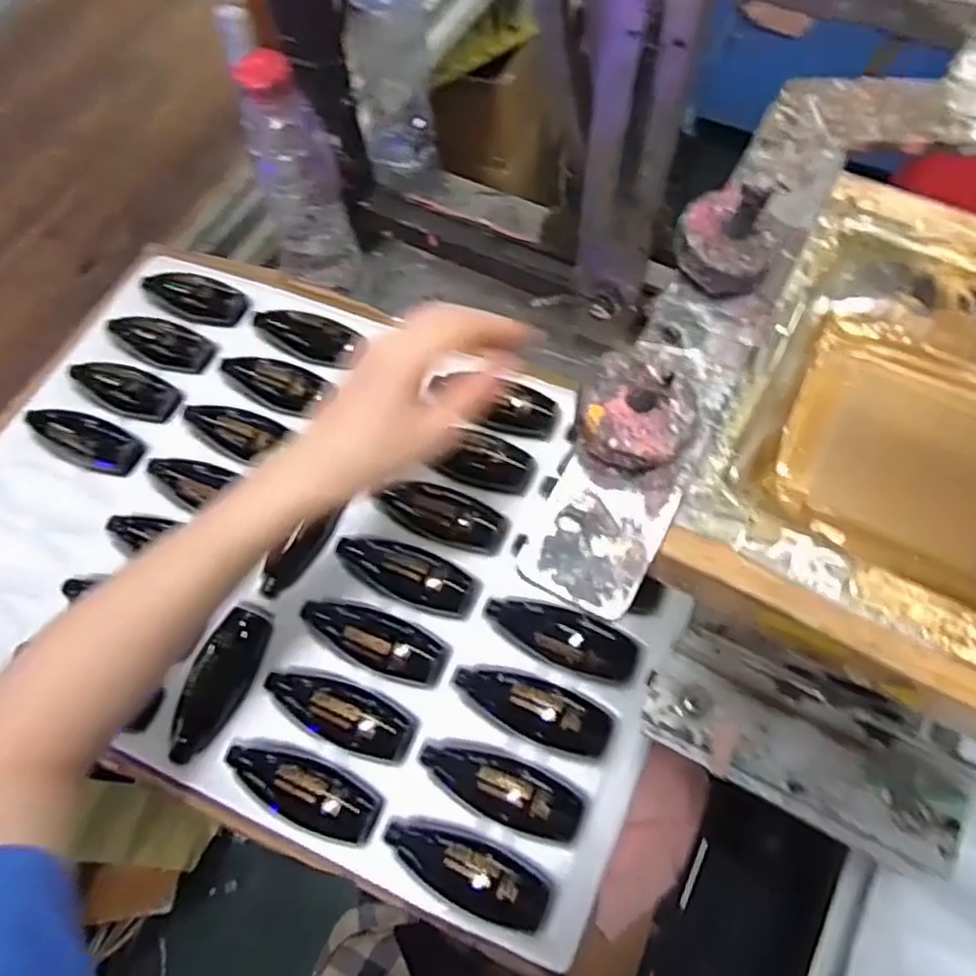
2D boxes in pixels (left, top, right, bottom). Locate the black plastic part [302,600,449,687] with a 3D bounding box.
[{"bbox_3d":[-0.078,0.096,0.469,0.103,0.026,0.037,22,69,12],"label":"black plastic part"}]

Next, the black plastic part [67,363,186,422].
[{"bbox_3d":[-0.290,-0.081,0.564,0.100,0.012,0.035,23,69,12],"label":"black plastic part"}]

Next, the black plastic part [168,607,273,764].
[{"bbox_3d":[-0.179,0.128,0.468,0.039,0.015,0.102,22,69,12],"label":"black plastic part"}]

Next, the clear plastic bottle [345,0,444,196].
[{"bbox_3d":[-0.074,-0.323,0.559,0.062,0.183,0.052,-7,66,-1],"label":"clear plastic bottle"}]

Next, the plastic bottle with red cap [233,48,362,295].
[{"bbox_3d":[-0.152,-0.238,0.566,0.063,0.196,0.055,20,68,11],"label":"plastic bottle with red cap"}]

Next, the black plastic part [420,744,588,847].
[{"bbox_3d":[0.009,0.188,0.446,0.103,0.015,0.040,19,68,11],"label":"black plastic part"}]

